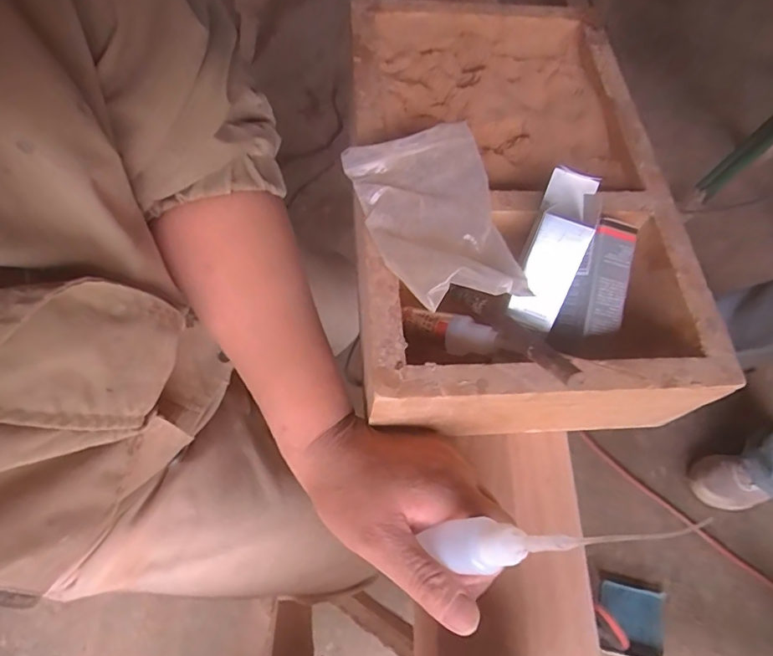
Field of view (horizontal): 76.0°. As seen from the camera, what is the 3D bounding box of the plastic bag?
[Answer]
[{"bbox_3d":[0.028,-0.060,0.263,0.072,0.023,0.104,-17,68,-12],"label":"plastic bag"}]

